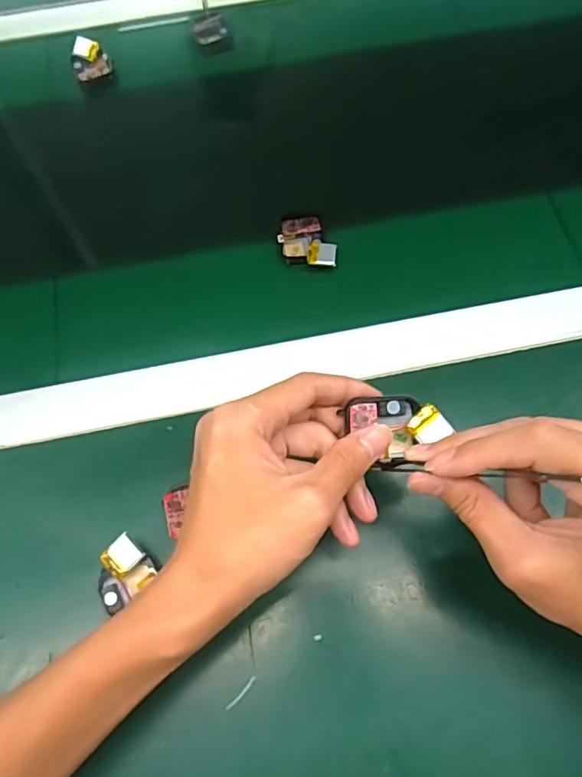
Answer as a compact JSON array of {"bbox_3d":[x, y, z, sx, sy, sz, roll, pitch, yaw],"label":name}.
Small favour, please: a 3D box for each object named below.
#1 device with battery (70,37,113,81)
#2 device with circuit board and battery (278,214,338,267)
[{"bbox_3d":[-0.194,-0.317,0.526,0.035,0.018,0.041,-22,67,-8],"label":"device with battery"},{"bbox_3d":[0.012,-0.113,0.434,0.038,0.015,0.054,-18,67,-6],"label":"device with circuit board and battery"}]

